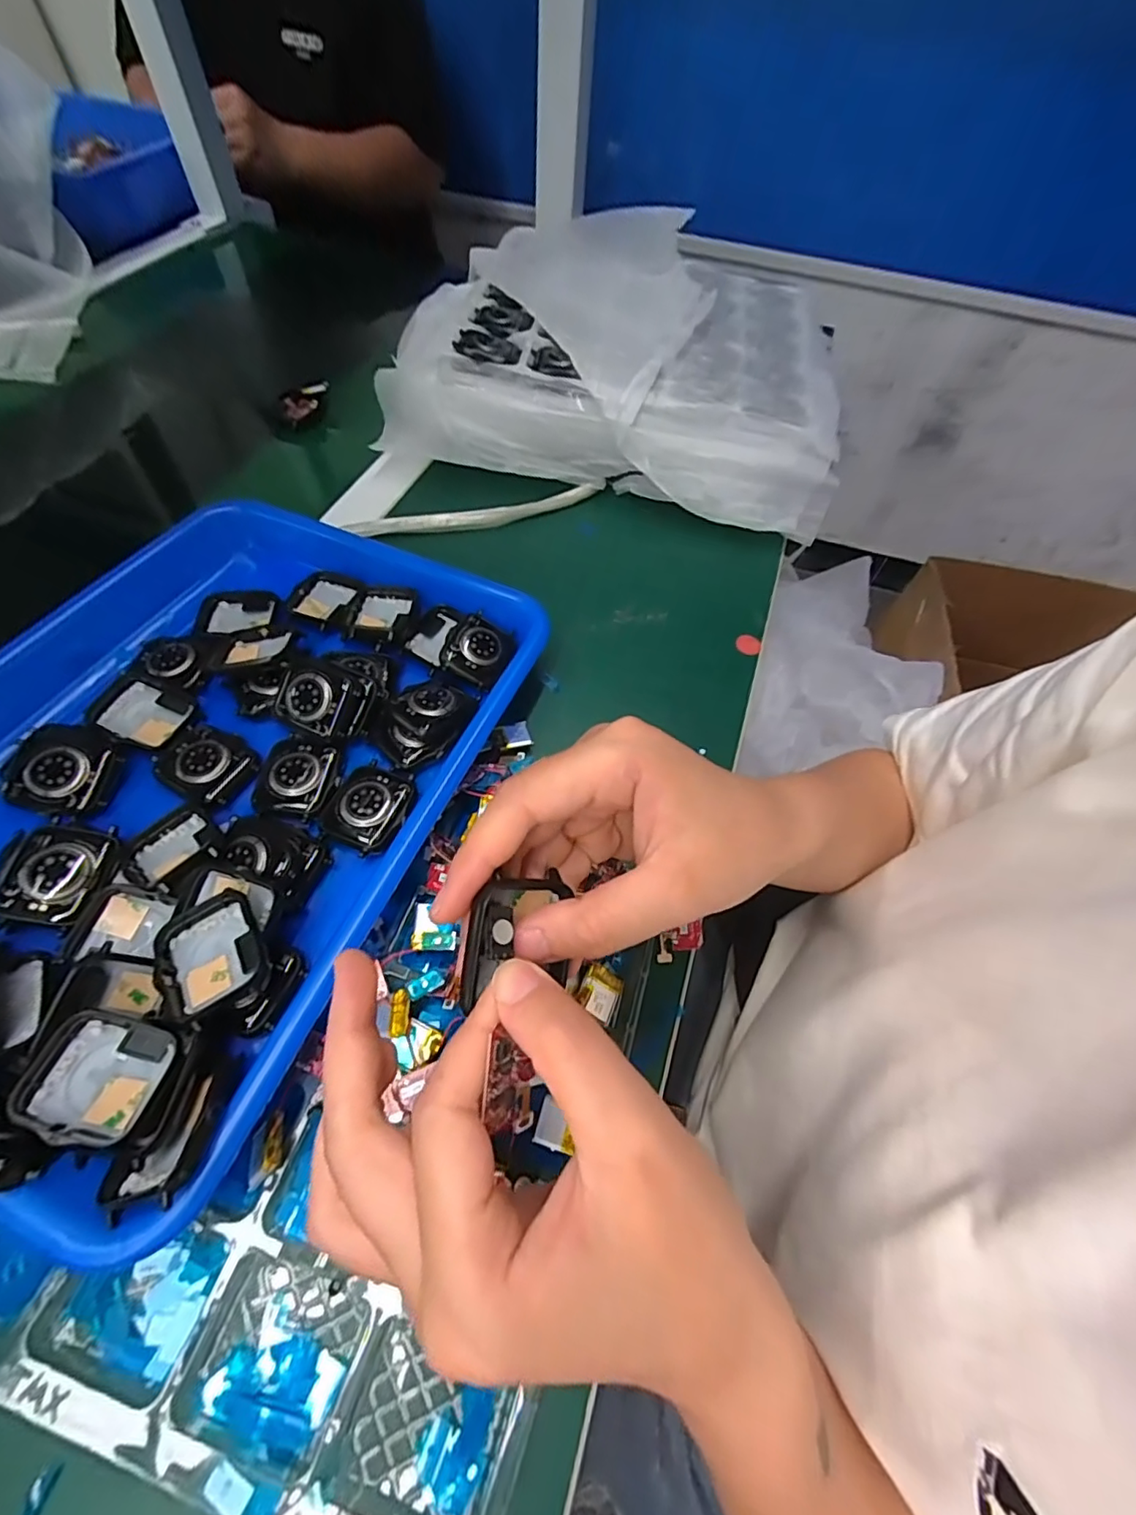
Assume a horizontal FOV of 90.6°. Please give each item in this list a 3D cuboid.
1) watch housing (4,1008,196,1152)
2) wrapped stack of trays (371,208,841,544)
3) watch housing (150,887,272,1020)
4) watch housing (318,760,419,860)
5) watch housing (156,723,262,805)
[{"bbox_3d":[-0.160,0.110,0.195,0.045,0.015,0.036,12,59,3],"label":"watch housing"},{"bbox_3d":[0.038,-0.308,0.442,0.332,0.101,0.246,8,59,1],"label":"wrapped stack of trays"},{"bbox_3d":[-0.138,0.077,0.218,0.035,0.007,0.043,-30,61,-13],"label":"watch housing"},{"bbox_3d":[-0.097,0.022,0.273,0.037,0.006,0.044,18,59,7],"label":"watch housing"},{"bbox_3d":[-0.179,0.003,0.279,0.043,0.007,0.036,25,60,11],"label":"watch housing"}]

